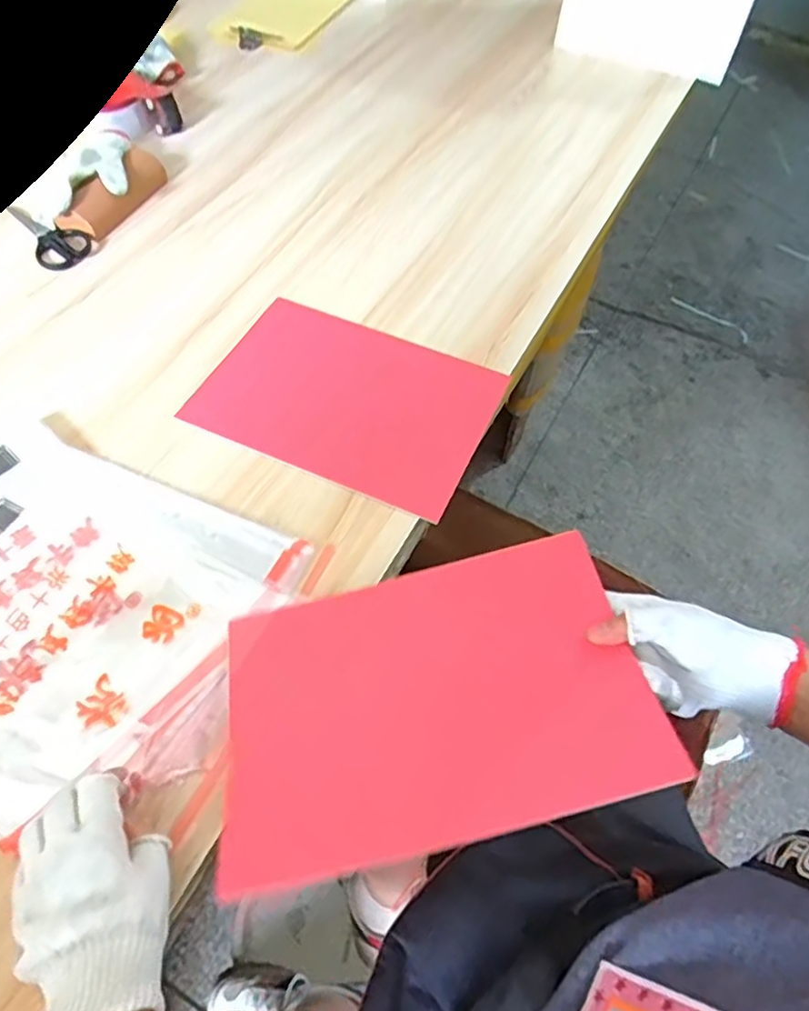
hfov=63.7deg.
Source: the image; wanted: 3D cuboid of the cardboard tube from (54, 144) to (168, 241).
[{"bbox_3d":[-0.374,-0.407,0.848,0.058,0.040,0.166,20,59,10],"label":"cardboard tube"}]

